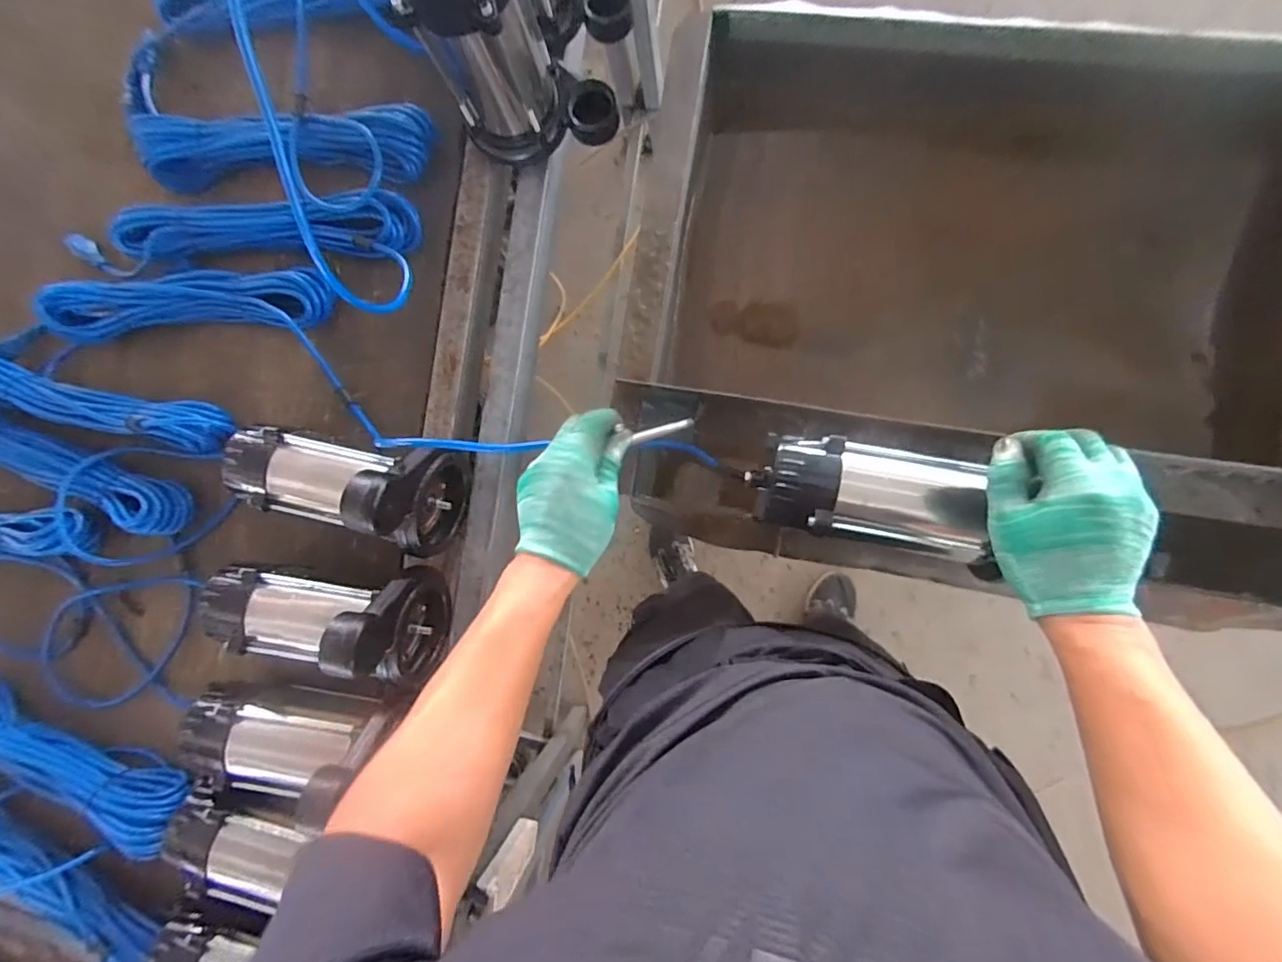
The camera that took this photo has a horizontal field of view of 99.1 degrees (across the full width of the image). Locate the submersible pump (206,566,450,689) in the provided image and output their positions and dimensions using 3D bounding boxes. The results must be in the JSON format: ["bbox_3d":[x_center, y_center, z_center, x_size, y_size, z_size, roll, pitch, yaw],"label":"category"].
[{"bbox_3d":[-0.341,0.147,0.560,0.229,0.150,0.108,1,89,7],"label":"submersible pump"}]

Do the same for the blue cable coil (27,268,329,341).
[{"bbox_3d":[-0.519,-0.204,0.633,0.338,0.061,0.080,-3,88,7],"label":"blue cable coil"}]

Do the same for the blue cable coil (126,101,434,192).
[{"bbox_3d":[-0.414,-0.377,0.622,0.353,0.045,0.087,2,89,7],"label":"blue cable coil"}]

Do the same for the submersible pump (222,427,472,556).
[{"bbox_3d":[-0.316,0.009,0.562,0.226,0.154,0.108,8,89,8],"label":"submersible pump"}]

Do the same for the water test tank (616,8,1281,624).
[{"bbox_3d":[0.375,-0.187,0.653,0.746,0.223,0.595,10,90,8],"label":"water test tank"}]

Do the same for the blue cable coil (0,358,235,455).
[{"bbox_3d":[-0.641,-0.088,0.641,0.349,0.071,0.063,12,90,8],"label":"blue cable coil"}]

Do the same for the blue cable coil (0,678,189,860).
[{"bbox_3d":[-0.665,0.324,0.624,0.351,0.055,0.060,17,91,8],"label":"blue cable coil"}]

